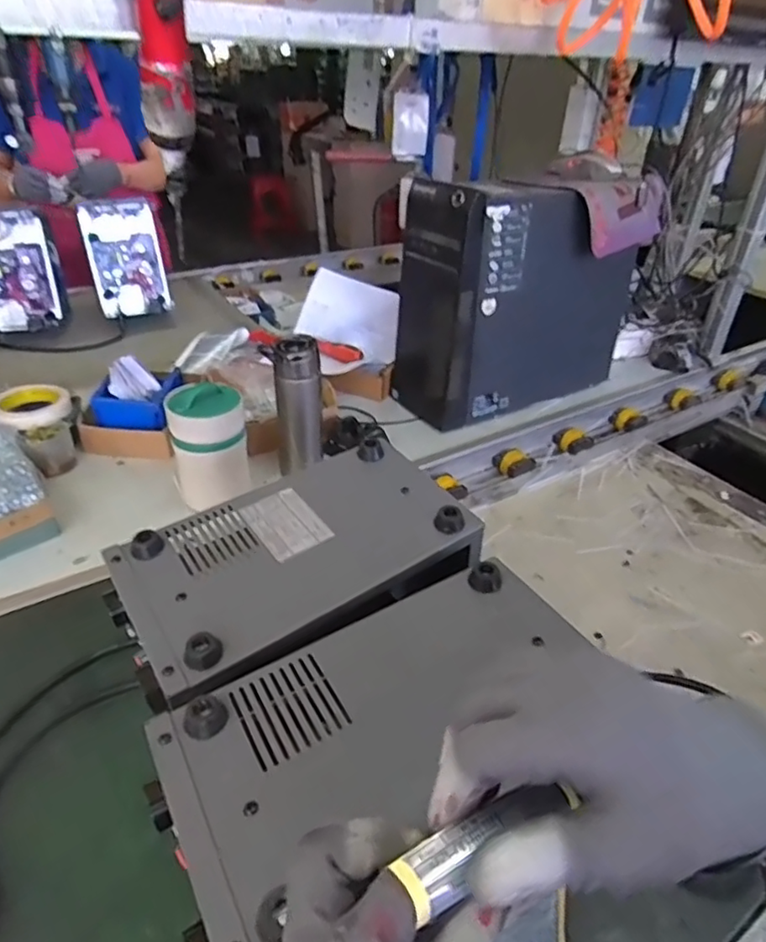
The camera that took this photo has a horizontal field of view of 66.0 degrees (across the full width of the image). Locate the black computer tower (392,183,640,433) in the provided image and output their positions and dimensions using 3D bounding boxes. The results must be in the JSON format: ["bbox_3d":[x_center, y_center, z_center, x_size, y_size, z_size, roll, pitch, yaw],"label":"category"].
[{"bbox_3d":[0.238,-0.296,1.041,0.396,0.373,0.187,-18,39,-27],"label":"black computer tower"}]

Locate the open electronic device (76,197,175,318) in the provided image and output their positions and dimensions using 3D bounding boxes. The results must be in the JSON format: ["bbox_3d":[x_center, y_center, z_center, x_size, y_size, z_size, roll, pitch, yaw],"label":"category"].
[{"bbox_3d":[-0.588,-0.485,1.353,0.157,0.246,0.047,-15,21,-19],"label":"open electronic device"}]

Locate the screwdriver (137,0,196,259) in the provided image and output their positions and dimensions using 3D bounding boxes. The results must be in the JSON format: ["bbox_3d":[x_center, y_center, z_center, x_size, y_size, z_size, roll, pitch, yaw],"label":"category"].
[{"bbox_3d":[-0.180,-0.305,0.498,0.038,0.216,0.065,-18,39,-28],"label":"screwdriver"}]

